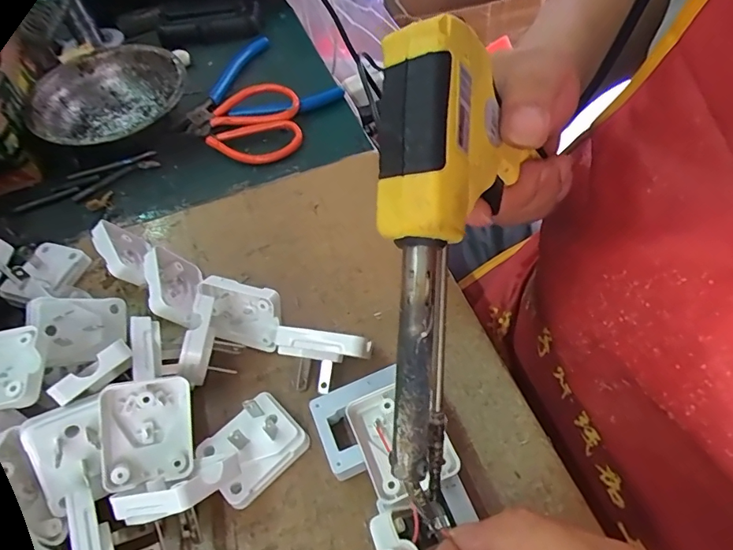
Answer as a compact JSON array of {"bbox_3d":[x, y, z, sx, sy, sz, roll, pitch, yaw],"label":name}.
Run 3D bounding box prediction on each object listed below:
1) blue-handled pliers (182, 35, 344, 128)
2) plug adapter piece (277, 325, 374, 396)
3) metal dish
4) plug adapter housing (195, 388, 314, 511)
[{"bbox_3d":[-0.111,-0.167,0.428,0.129,0.014,0.129,-36,59,-19],"label":"blue-handled pliers"},{"bbox_3d":[-0.023,0.047,0.249,0.050,0.036,0.025,6,55,10],"label":"plug adapter piece"},{"bbox_3d":[-0.216,-0.148,0.409,0.127,0.042,0.131,-16,54,-7],"label":"metal dish"},{"bbox_3d":[-0.057,0.087,0.238,0.046,0.016,0.039,-38,60,-20],"label":"plug adapter housing"}]

